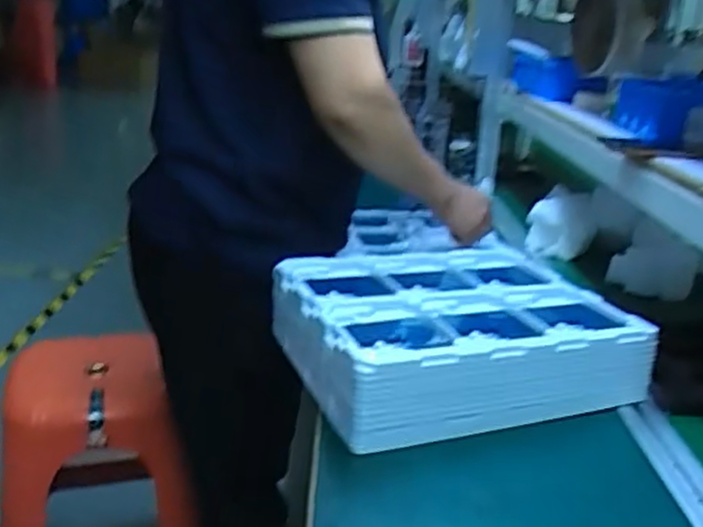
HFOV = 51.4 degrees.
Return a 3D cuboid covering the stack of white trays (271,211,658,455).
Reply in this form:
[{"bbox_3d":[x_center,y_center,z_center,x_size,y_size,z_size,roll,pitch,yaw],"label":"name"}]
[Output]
[{"bbox_3d":[0.101,0.072,0.791,0.317,0.079,0.270,-4,20,-20],"label":"stack of white trays"}]

